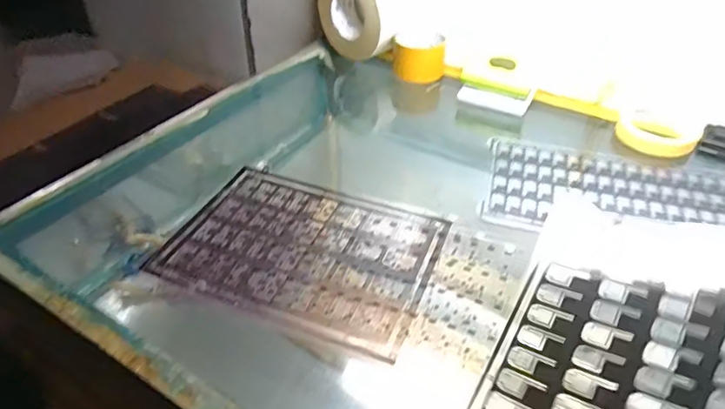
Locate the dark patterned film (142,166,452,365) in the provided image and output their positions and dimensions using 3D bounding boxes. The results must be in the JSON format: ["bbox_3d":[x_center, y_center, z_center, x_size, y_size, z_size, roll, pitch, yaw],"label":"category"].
[{"bbox_3d":[-0.056,0.039,0.488,0.247,0.007,0.178,15,42,16],"label":"dark patterned film"}]

